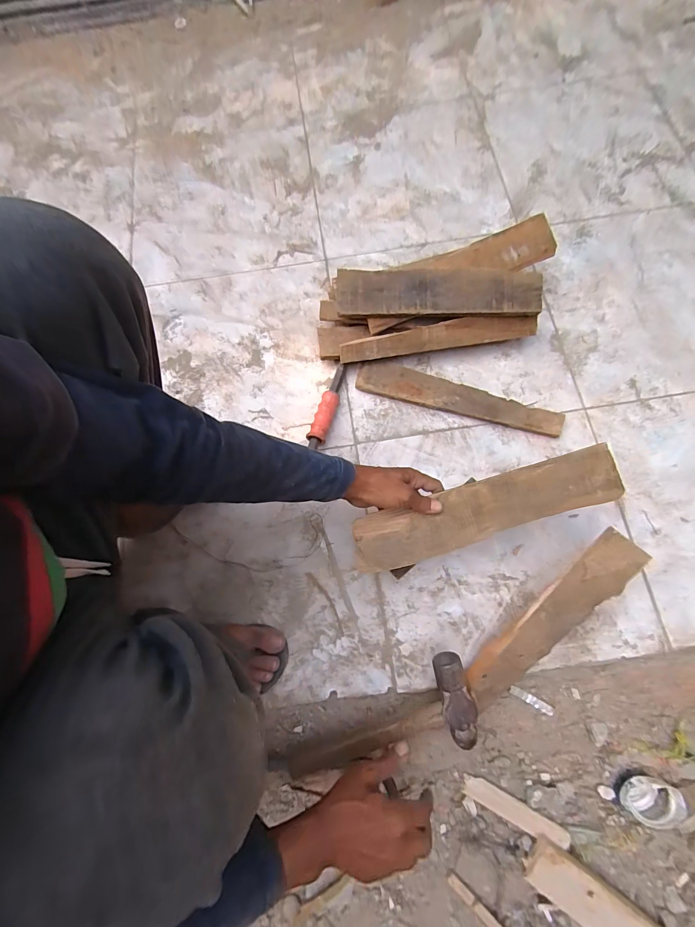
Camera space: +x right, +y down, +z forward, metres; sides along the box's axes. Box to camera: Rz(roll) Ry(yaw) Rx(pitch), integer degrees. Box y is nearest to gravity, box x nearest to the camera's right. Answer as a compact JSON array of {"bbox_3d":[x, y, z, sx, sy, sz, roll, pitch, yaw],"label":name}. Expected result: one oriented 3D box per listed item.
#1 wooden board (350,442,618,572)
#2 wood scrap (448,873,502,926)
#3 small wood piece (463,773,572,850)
[{"bbox_3d":[0.183,0.060,0.477,0.351,0.021,0.074,-18,76,0],"label":"wooden board"},{"bbox_3d":[0.191,0.621,0.493,0.127,0.009,0.013,41,80,10],"label":"wood scrap"},{"bbox_3d":[0.240,0.494,0.515,0.153,0.013,0.029,25,76,9],"label":"small wood piece"}]

